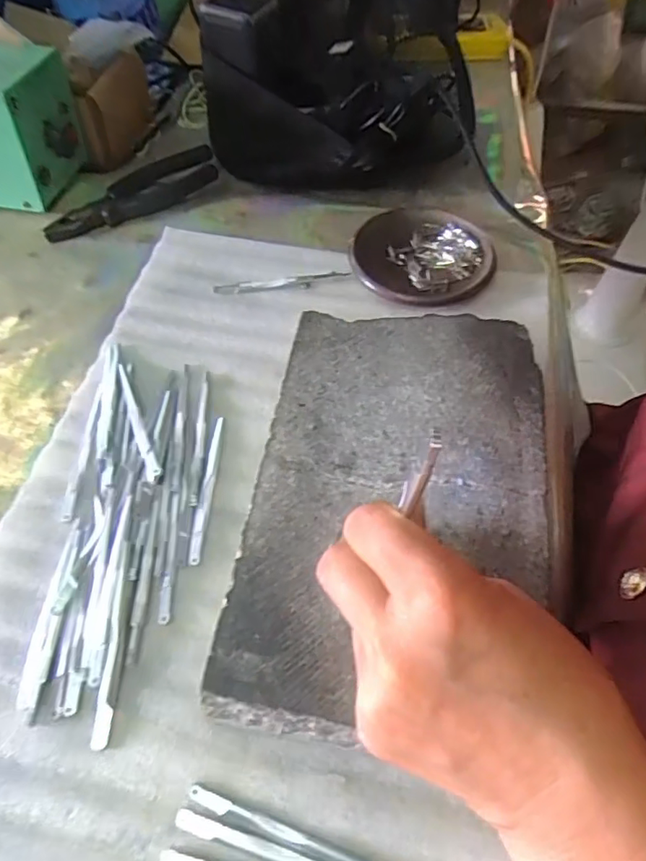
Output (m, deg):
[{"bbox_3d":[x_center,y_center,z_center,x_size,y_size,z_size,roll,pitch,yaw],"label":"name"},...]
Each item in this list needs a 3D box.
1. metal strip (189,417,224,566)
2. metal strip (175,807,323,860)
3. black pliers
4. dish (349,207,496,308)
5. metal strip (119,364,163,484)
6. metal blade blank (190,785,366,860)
[{"bbox_3d":[-0.073,0.035,0.347,0.008,0.005,0.098,2,56,4],"label":"metal strip"},{"bbox_3d":[-0.016,0.192,0.249,0.107,0.004,0.008,12,58,11],"label":"metal strip"},{"bbox_3d":[-0.172,-0.216,0.505,0.167,0.021,0.044,-32,61,-17],"label":"black pliers"},{"bbox_3d":[0.079,-0.140,0.451,0.109,0.022,0.109,-1,56,2],"label":"dish"},{"bbox_3d":[-0.123,-0.007,0.367,0.009,0.008,0.100,-22,58,-11],"label":"metal strip"},{"bbox_3d":[-0.011,0.187,0.254,0.107,0.005,0.007,15,58,12],"label":"metal blade blank"}]

